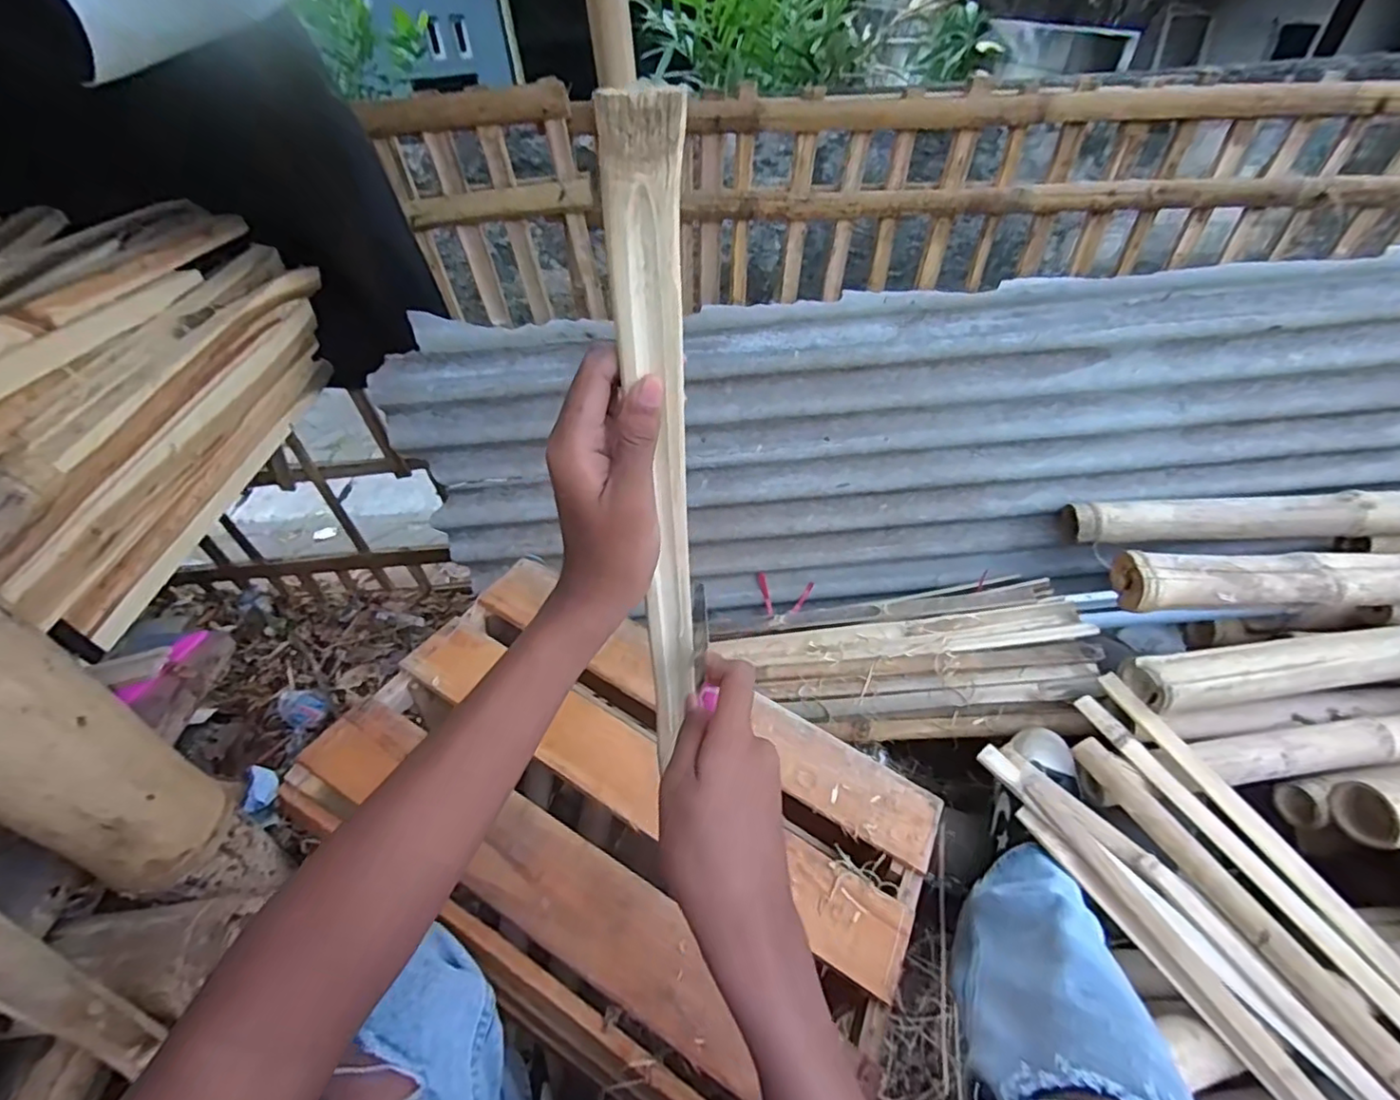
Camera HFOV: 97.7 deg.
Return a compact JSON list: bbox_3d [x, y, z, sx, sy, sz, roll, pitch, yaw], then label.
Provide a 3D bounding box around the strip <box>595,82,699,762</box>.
[{"bbox_3d":[-0.018,-0.015,0.322,0.032,0.361,0.012,-9,38,-10],"label":"strip"}]

